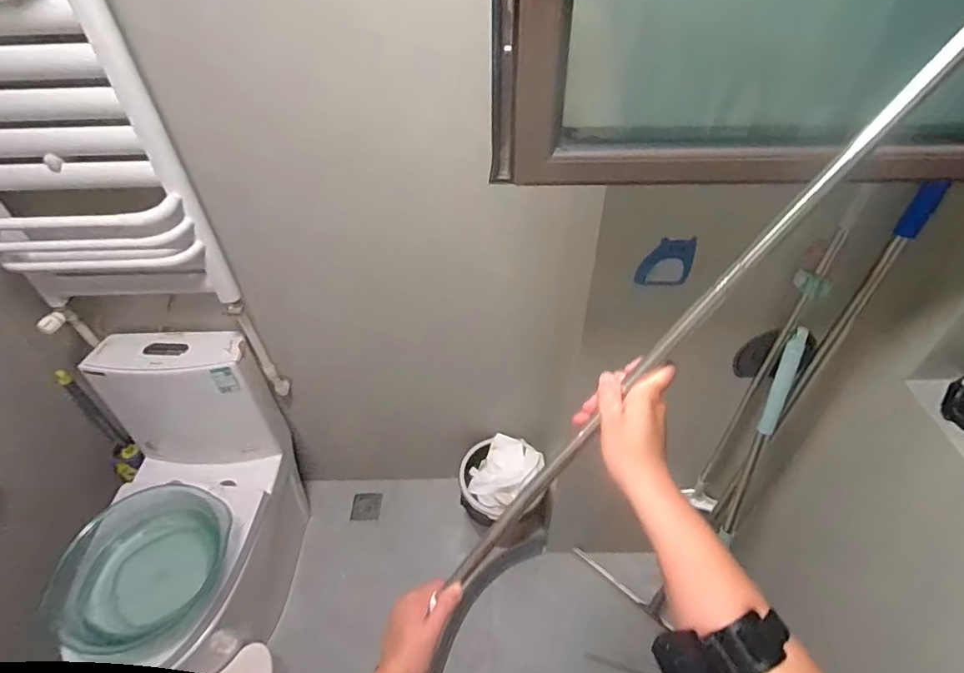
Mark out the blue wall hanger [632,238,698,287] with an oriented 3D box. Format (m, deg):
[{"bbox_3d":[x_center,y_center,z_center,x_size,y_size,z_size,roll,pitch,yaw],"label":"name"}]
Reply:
[{"bbox_3d":[0.294,-0.118,0.831,0.080,0.087,0.013,6,45,7],"label":"blue wall hanger"}]

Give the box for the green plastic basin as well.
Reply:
[{"bbox_3d":[-0.743,0.510,1.148,0.323,0.142,0.356,27,51,26],"label":"green plastic basin"}]

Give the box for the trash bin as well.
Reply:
[{"bbox_3d":[0.063,0.464,1.564,0.273,0.235,0.254,-1,44,1],"label":"trash bin"}]

